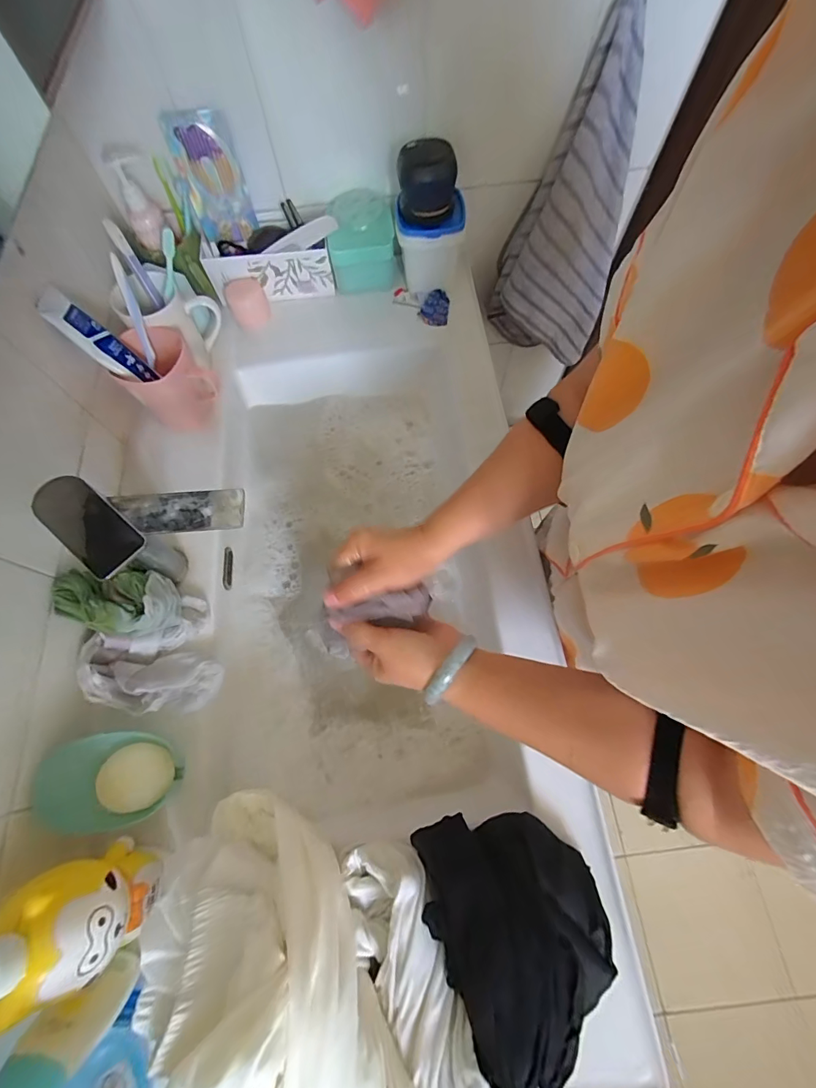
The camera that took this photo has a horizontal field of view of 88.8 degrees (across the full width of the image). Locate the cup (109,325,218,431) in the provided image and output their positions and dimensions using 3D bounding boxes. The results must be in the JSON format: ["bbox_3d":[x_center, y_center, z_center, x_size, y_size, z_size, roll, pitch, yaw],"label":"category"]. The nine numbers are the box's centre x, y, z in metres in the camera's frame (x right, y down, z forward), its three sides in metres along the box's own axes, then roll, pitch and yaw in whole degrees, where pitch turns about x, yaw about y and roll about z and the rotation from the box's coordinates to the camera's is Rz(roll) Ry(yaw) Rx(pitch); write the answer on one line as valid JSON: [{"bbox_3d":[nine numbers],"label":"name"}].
[{"bbox_3d":[-0.304,-0.207,0.537,0.089,0.100,0.092,-1,68,1],"label":"cup"}]

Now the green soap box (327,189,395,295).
[{"bbox_3d":[-0.068,-0.447,0.630,0.091,0.103,0.094,-3,68,0],"label":"green soap box"}]

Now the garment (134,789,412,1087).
[{"bbox_3d":[-0.097,0.326,0.278,0.129,0.081,0.265,-27,70,-9],"label":"garment"}]

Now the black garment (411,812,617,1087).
[{"bbox_3d":[0.093,0.304,0.332,0.132,0.062,0.164,-21,69,-7],"label":"black garment"}]

